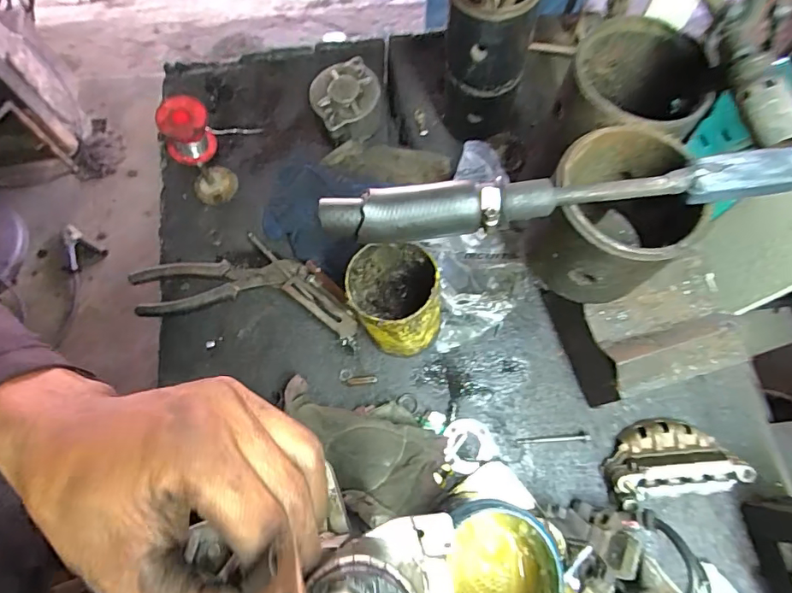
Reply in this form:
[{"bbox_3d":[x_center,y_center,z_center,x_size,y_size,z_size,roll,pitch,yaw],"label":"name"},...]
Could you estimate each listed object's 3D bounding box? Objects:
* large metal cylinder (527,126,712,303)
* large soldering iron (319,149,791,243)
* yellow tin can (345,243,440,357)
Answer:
[{"bbox_3d":[0.134,-0.050,0.309,0.085,0.083,0.088,21,71,7],"label":"large metal cylinder"},{"bbox_3d":[0.096,-0.054,0.262,0.271,0.028,0.025,-4,70,-2],"label":"large soldering iron"},{"bbox_3d":[-0.001,0.007,0.434,0.076,0.111,0.073,0,70,0],"label":"yellow tin can"}]

